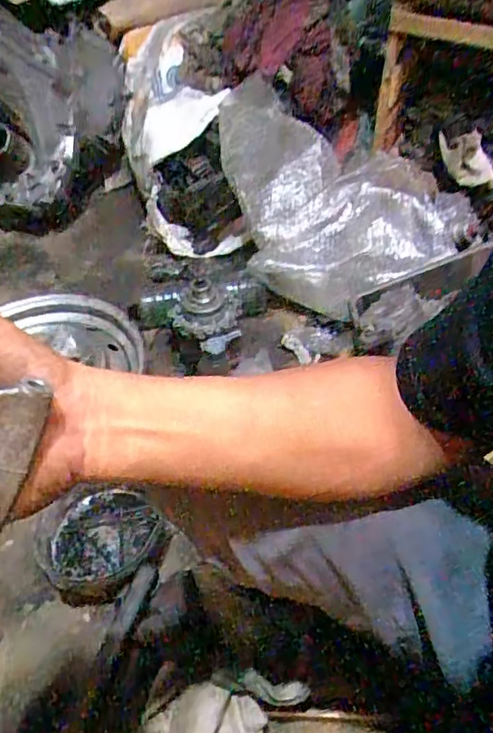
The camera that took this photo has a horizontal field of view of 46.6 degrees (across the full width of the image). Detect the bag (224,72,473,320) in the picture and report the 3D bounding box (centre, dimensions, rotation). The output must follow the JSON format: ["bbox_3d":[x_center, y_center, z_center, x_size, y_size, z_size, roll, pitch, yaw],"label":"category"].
[{"bbox_3d":[0.216,-0.358,1.165,0.473,0.283,0.383,-13,51,-8],"label":"bag"}]

